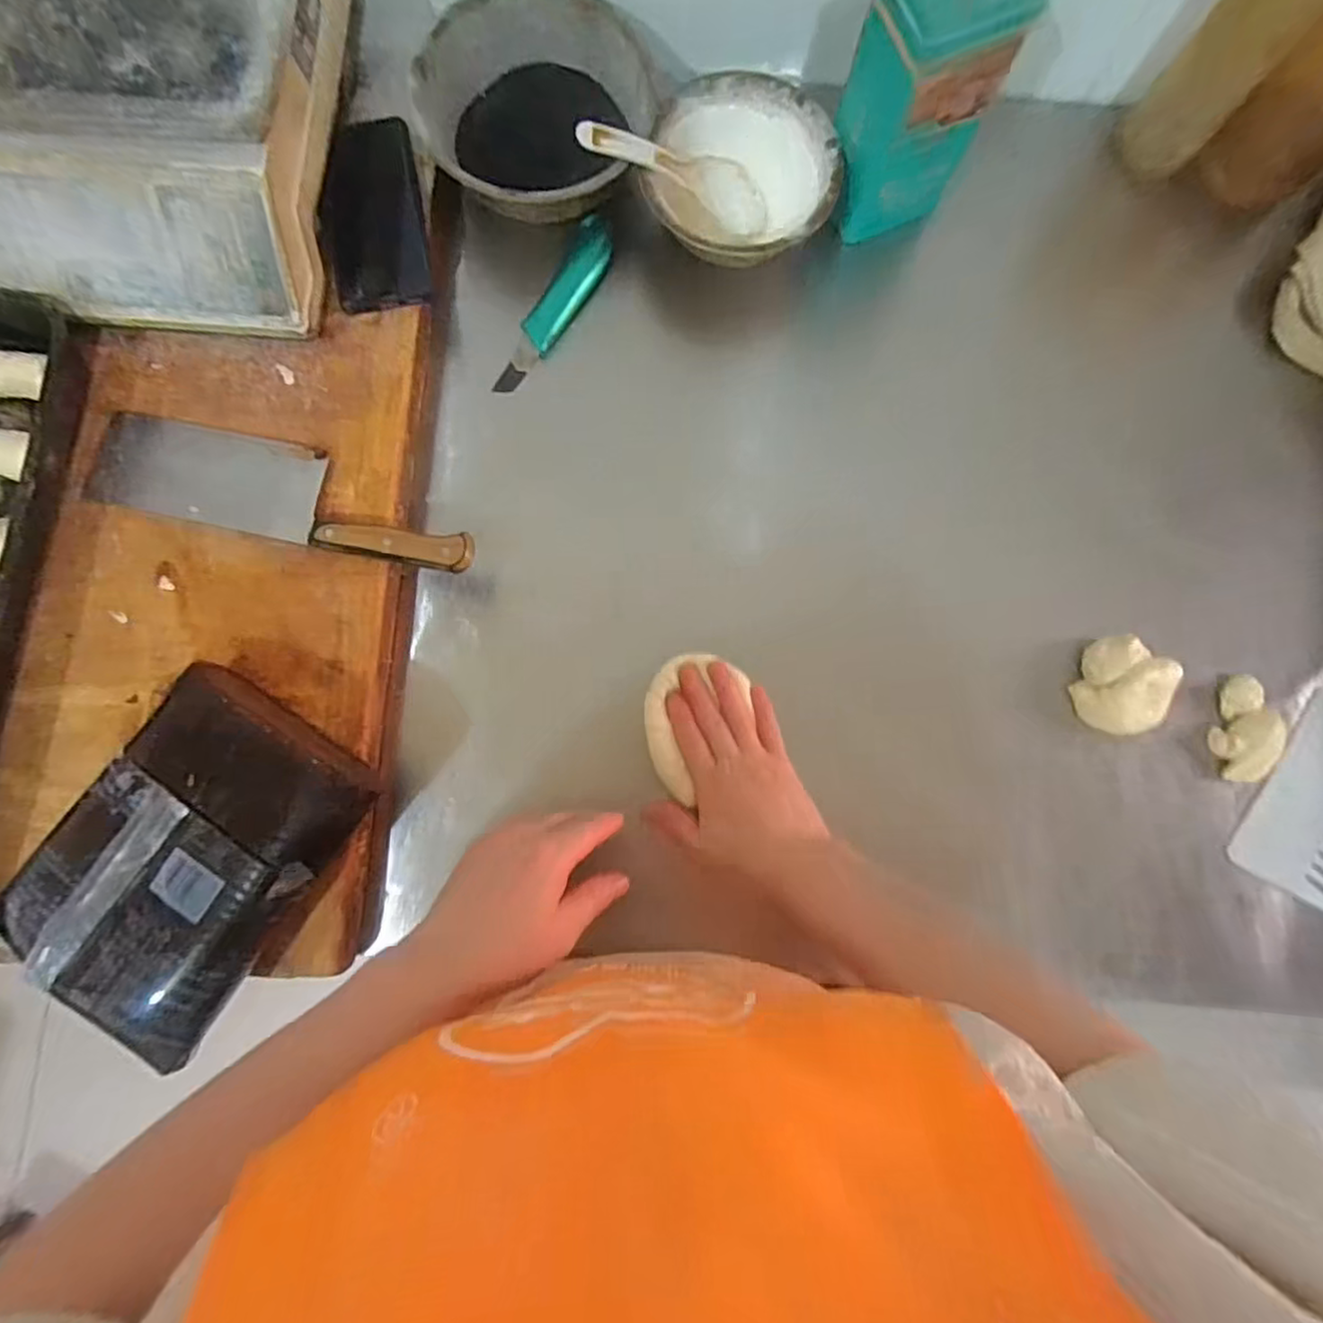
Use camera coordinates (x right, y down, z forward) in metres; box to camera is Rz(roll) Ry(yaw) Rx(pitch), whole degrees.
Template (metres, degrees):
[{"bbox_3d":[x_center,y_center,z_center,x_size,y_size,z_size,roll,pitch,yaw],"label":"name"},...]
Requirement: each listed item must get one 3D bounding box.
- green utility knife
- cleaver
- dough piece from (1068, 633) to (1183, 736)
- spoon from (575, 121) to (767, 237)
[{"bbox_3d":[-0.087,-0.294,0.550,0.034,0.022,0.159,29,82,2],"label":"green utility knife"},{"bbox_3d":[-0.284,-0.130,0.488,0.299,0.033,0.076,12,82,0],"label":"cleaver"},{"bbox_3d":[0.366,0.021,0.512,0.067,0.038,0.072,21,82,1],"label":"dough piece"},{"bbox_3d":[0.014,-0.403,0.537,0.170,0.024,0.045,3,84,-31],"label":"spoon"}]

